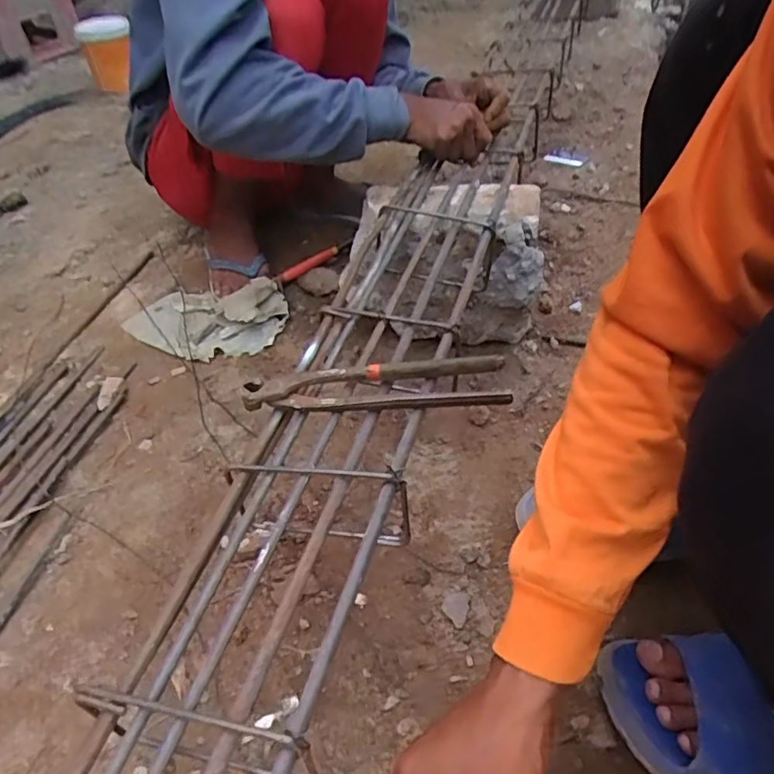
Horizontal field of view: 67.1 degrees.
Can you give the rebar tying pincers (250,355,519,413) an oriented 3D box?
[{"bbox_3d":[-0.009,-0.001,0.489,0.211,0.019,0.044,-2,43,3],"label":"rebar tying pincers"}]

